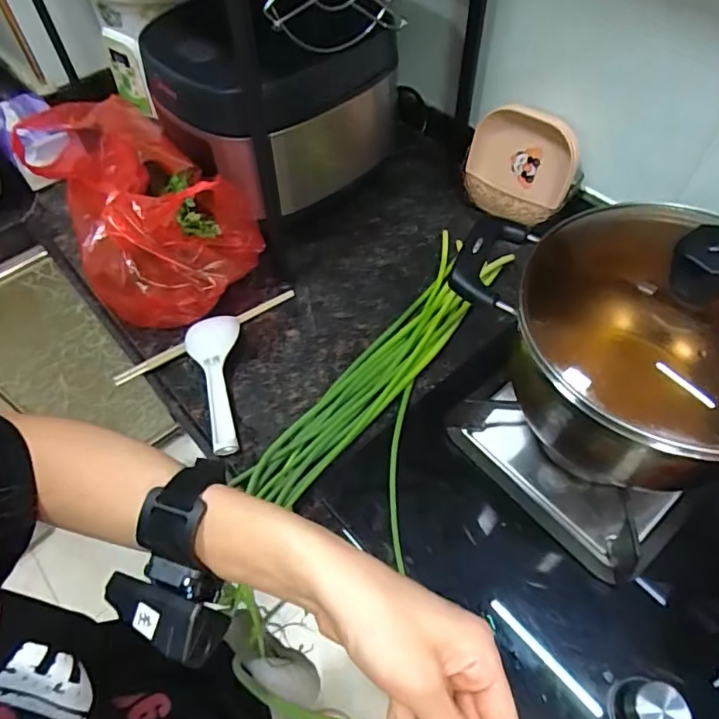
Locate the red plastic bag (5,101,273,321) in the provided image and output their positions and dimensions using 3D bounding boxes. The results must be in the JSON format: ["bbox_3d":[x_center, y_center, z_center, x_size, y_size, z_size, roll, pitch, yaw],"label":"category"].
[{"bbox_3d":[-0.296,-0.205,0.656,0.170,0.157,0.378,-38,63,-22],"label":"red plastic bag"}]

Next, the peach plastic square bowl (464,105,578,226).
[{"bbox_3d":[0.200,-0.248,0.674,0.136,0.123,0.055,24,60,17],"label":"peach plastic square bowl"}]

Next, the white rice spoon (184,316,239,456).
[{"bbox_3d":[-0.153,0.020,0.583,0.059,0.027,0.168,-15,57,-9],"label":"white rice spoon"}]

